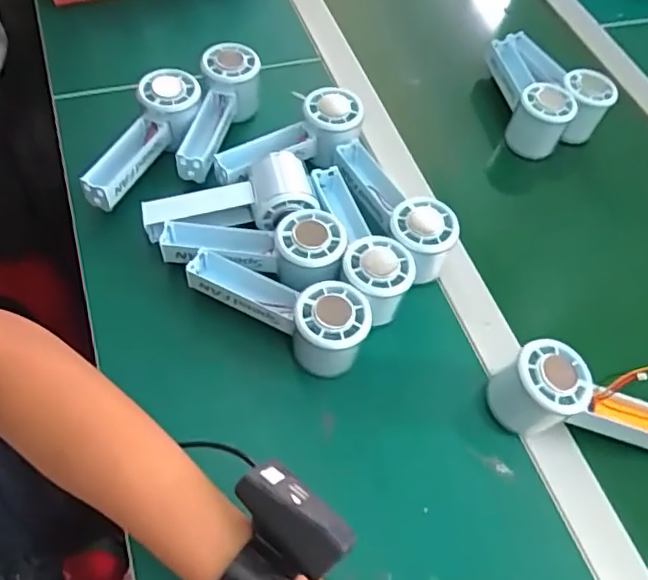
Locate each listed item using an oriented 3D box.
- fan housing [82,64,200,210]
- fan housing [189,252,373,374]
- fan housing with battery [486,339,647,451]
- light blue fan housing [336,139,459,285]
[{"bbox_3d":[-0.166,-0.141,0.547,0.052,0.047,0.154,25,71,12],"label":"fan housing"},{"bbox_3d":[-0.037,0.012,0.480,0.149,0.065,0.051,28,59,14],"label":"fan housing"},{"bbox_3d":[0.207,0.080,0.447,0.152,0.068,0.052,9,57,2],"label":"fan housing with battery"},{"bbox_3d":[0.063,-0.076,0.546,0.056,0.065,0.157,-19,60,-15],"label":"light blue fan housing"}]

